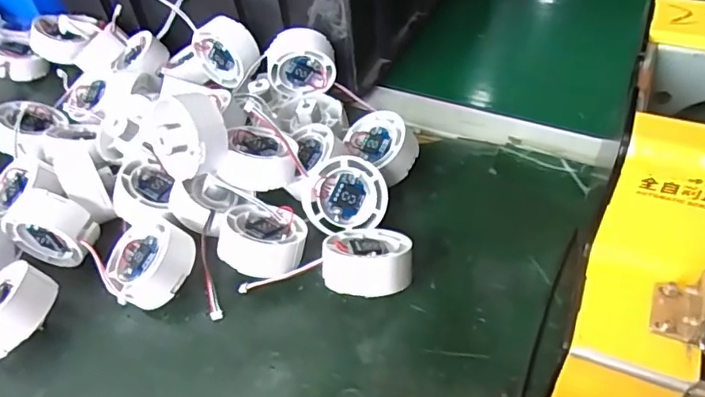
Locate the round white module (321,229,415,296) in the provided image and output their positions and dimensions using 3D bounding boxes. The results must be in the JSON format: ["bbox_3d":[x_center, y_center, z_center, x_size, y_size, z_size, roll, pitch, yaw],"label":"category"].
[{"bbox_3d":[0.011,0.038,0.342,0.052,0.024,0.052,7,16,21],"label":"round white module"}]

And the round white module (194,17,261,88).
[{"bbox_3d":[-0.105,-0.125,0.473,0.052,0.050,0.031,30,56,29],"label":"round white module"}]

